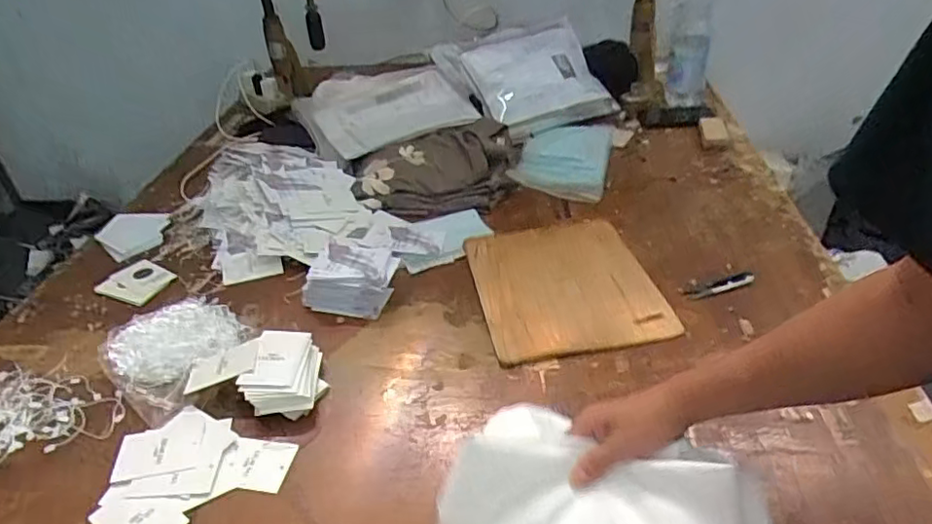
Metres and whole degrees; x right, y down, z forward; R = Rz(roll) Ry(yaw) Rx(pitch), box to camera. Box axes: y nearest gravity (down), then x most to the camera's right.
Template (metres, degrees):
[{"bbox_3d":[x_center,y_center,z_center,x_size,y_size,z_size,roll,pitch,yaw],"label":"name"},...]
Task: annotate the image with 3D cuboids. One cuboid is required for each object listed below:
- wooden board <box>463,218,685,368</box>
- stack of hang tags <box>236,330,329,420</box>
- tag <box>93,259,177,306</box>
[{"bbox_3d":[0.142,0.025,0.879,0.248,0.011,0.287,-8,38,-7],"label":"wooden board"},{"bbox_3d":[-0.221,0.135,0.734,0.092,0.041,0.113,-6,37,-3],"label":"stack of hang tags"},{"bbox_3d":[-0.509,0.028,0.929,0.096,0.009,0.091,15,37,18],"label":"tag"}]

